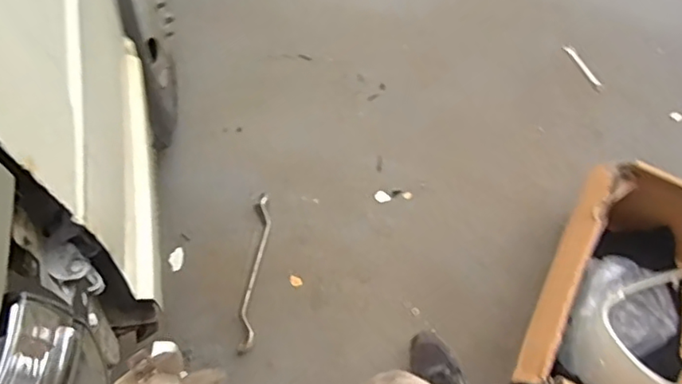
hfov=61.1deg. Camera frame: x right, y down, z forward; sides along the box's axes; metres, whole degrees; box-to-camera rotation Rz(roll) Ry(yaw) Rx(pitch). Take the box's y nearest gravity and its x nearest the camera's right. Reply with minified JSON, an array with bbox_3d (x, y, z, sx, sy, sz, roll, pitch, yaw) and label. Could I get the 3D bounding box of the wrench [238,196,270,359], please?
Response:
[{"bbox_3d":[-0.208,0.190,1.405,0.036,0.015,0.397,6,65,-2],"label":"wrench"}]

